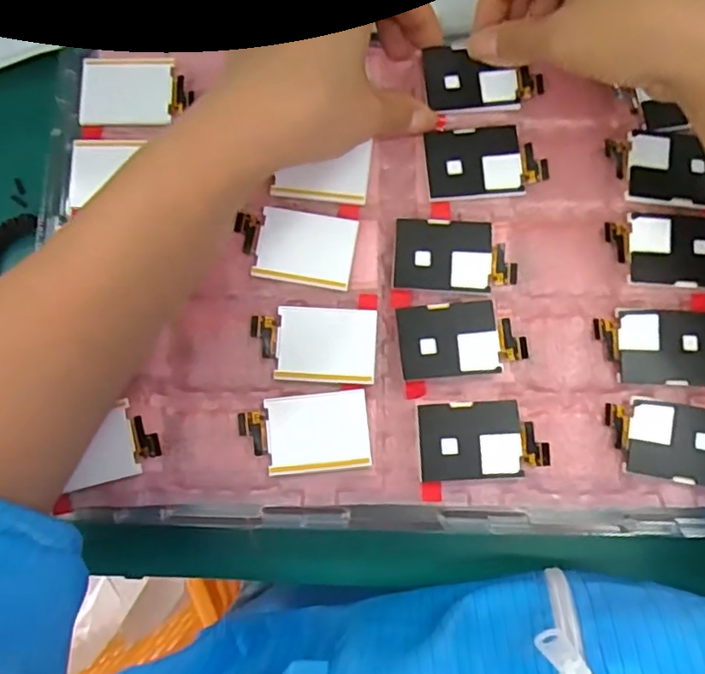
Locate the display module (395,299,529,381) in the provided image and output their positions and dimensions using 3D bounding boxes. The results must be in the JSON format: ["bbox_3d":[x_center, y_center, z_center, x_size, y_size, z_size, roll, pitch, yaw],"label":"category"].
[{"bbox_3d":[0.051,0.001,0.274,0.057,0.004,0.034,-5,84,-2],"label":"display module"}]

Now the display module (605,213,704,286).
[{"bbox_3d":[0.150,-0.042,0.278,0.056,0.004,0.034,3,84,5],"label":"display module"}]

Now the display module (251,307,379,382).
[{"bbox_3d":[-0.018,0.003,0.276,0.057,0.005,0.035,3,82,1],"label":"display module"}]

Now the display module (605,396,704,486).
[{"bbox_3d":[0.144,0.047,0.267,0.056,0.004,0.035,8,82,2],"label":"display module"}]

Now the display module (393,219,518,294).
[{"bbox_3d":[0.048,-0.038,0.281,0.056,0.006,0.034,4,82,1],"label":"display module"}]

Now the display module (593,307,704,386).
[{"bbox_3d":[0.142,0.004,0.275,0.056,0.006,0.036,-1,82,1],"label":"display module"}]

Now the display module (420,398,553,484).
[{"bbox_3d":[0.059,0.047,0.269,0.057,0.007,0.034,-3,81,0],"label":"display module"}]

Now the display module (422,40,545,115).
[{"bbox_3d":[0.065,-0.129,0.290,0.055,0.004,0.035,-6,85,0],"label":"display module"}]

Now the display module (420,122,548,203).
[{"bbox_3d":[0.064,-0.085,0.286,0.057,0.004,0.034,-5,81,0],"label":"display module"}]

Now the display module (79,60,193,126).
[{"bbox_3d":[-0.107,-0.121,0.290,0.053,0.005,0.033,-1,82,1],"label":"display module"}]

